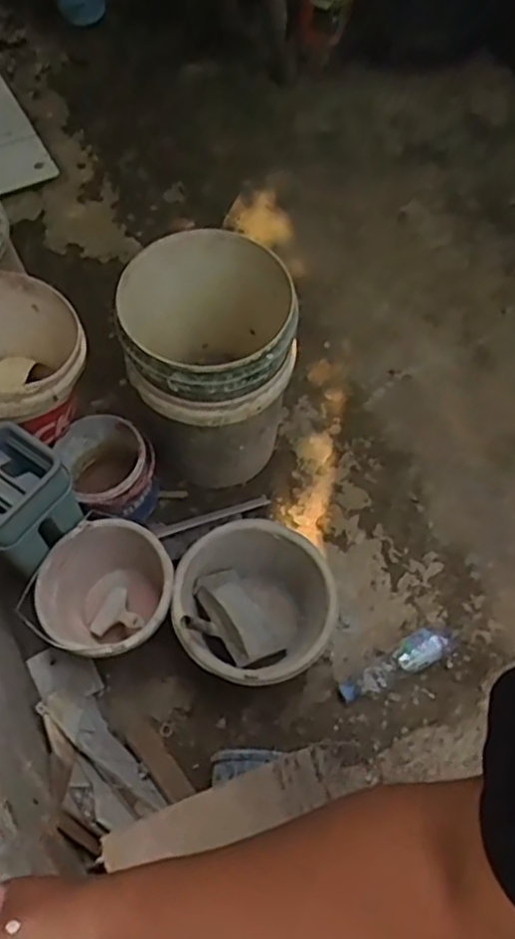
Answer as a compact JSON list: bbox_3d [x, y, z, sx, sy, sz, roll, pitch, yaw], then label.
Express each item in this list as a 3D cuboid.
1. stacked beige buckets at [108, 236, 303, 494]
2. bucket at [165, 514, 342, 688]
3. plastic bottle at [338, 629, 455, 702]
[{"bbox_3d":[-0.094,-0.173,1.391,0.315,0.512,0.302,0,63,0],"label":"stacked beige buckets"},{"bbox_3d":[-0.006,0.265,1.296,0.279,0.242,0.280,0,63,0],"label":"bucket"},{"bbox_3d":[0.282,0.375,1.338,0.267,0.062,0.059,-23,65,-12],"label":"plastic bottle"}]

